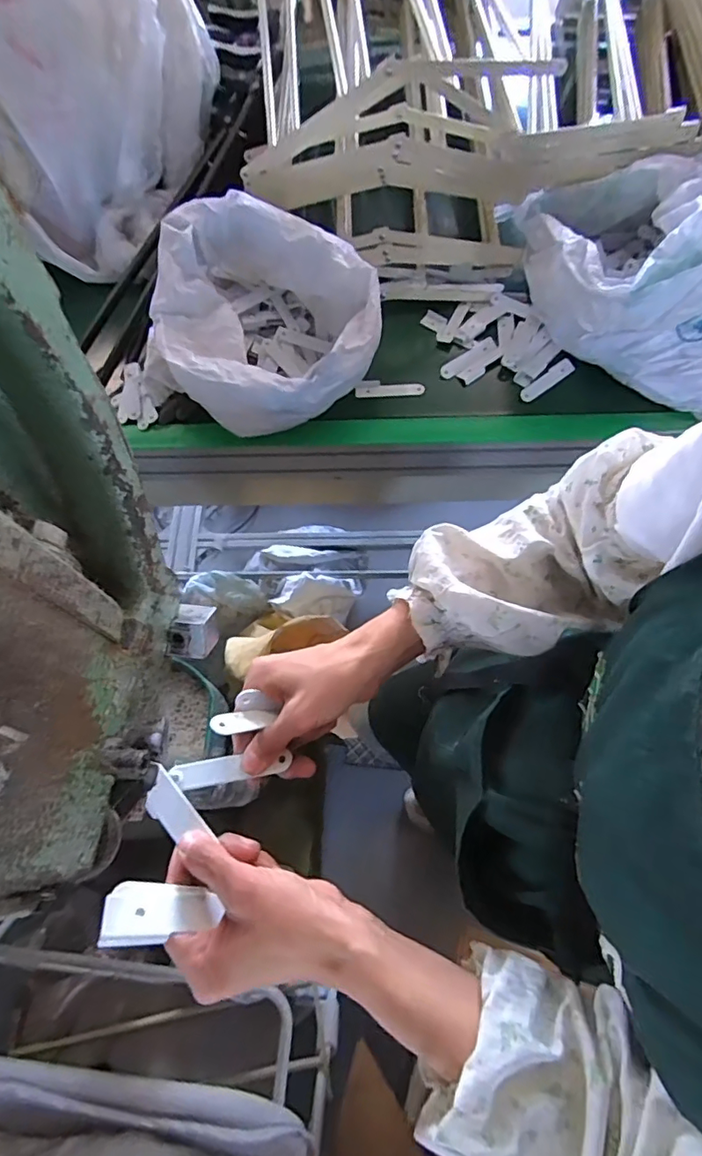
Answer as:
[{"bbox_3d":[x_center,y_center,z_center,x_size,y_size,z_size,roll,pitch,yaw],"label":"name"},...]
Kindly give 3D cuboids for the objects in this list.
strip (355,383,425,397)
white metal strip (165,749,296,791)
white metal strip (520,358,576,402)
[{"bbox_3d":[0.055,-0.271,0.754,0.097,0.006,0.019,3,68,4],"label":"strip"},{"bbox_3d":[-0.086,0.134,0.371,0.080,0.005,0.018,-9,60,-3],"label":"white metal strip"},{"bbox_3d":[0.280,-0.281,0.748,0.096,0.005,0.024,-37,70,-12],"label":"white metal strip"}]

